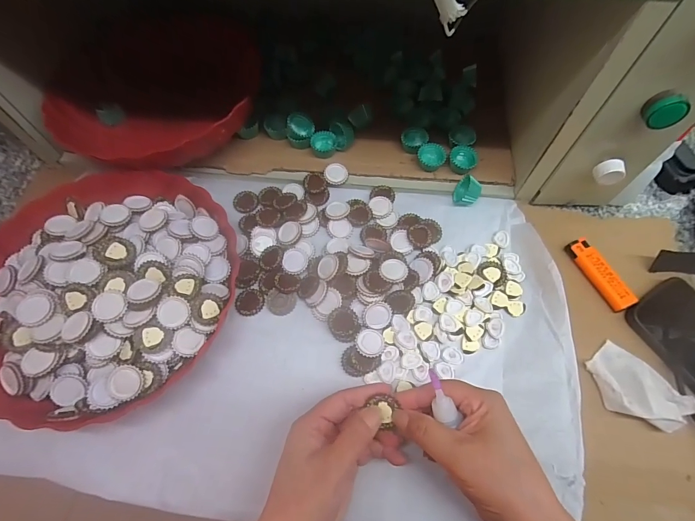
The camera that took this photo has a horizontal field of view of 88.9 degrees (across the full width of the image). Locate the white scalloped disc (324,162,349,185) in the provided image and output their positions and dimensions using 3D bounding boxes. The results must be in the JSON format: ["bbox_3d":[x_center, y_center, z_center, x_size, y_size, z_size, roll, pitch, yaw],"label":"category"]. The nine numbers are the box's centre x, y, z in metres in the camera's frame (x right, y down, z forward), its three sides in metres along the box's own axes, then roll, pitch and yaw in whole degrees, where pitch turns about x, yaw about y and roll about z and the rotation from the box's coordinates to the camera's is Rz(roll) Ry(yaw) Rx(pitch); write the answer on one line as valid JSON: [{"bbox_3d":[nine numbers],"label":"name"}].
[{"bbox_3d":[-0.013,-0.102,0.416,0.027,0.006,0.027,3,66,-1],"label":"white scalloped disc"}]

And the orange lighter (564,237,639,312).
[{"bbox_3d":[0.256,0.012,0.359,0.022,0.010,0.078,-23,69,-12],"label":"orange lighter"}]

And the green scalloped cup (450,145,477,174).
[{"bbox_3d":[0.135,-0.119,0.414,0.030,0.013,0.030,1,66,-2],"label":"green scalloped cup"}]

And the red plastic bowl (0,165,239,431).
[{"bbox_3d":[-0.226,0.022,0.334,0.225,0.049,0.237,1,66,-2],"label":"red plastic bowl"}]

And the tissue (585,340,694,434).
[{"bbox_3d":[0.251,0.111,0.305,0.058,0.017,0.076,-33,71,-16],"label":"tissue"}]

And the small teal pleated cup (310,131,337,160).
[{"bbox_3d":[-0.028,-0.139,0.423,0.031,0.013,0.030,1,66,-2],"label":"small teal pleated cup"}]

